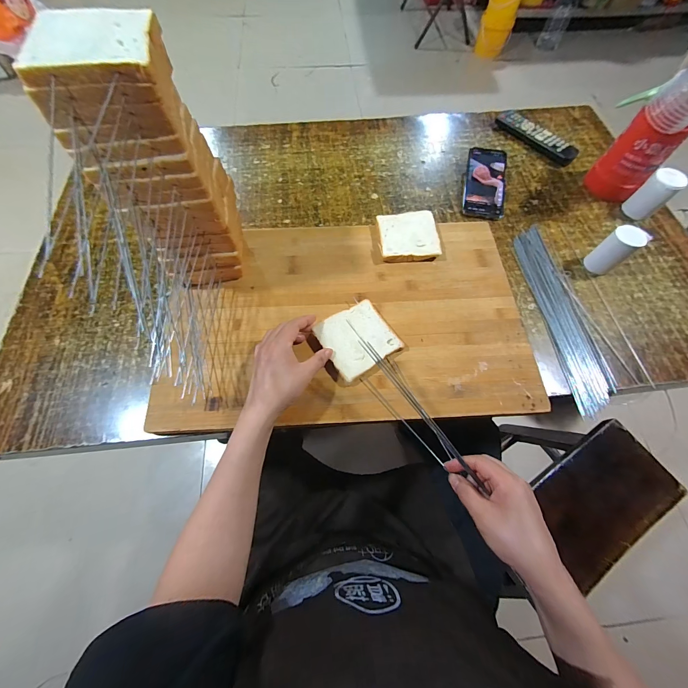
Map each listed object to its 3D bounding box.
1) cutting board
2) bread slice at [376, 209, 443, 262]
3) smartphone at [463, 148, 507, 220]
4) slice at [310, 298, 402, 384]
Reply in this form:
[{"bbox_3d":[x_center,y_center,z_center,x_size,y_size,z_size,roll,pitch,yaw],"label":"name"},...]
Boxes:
[{"bbox_3d":[0.005,-0.051,0.479,0.537,0.015,0.343,-2,65,-2],"label":"cutting board"},{"bbox_3d":[0.112,-0.188,0.532,0.102,0.018,0.099,-1,65,-1],"label":"bread slice"},{"bbox_3d":[0.286,-0.330,0.611,0.078,0.015,0.171,10,78,7],"label":"smartphone"},{"bbox_3d":[0.021,-0.009,0.441,0.101,0.011,0.093,-32,69,-15],"label":"slice"}]

